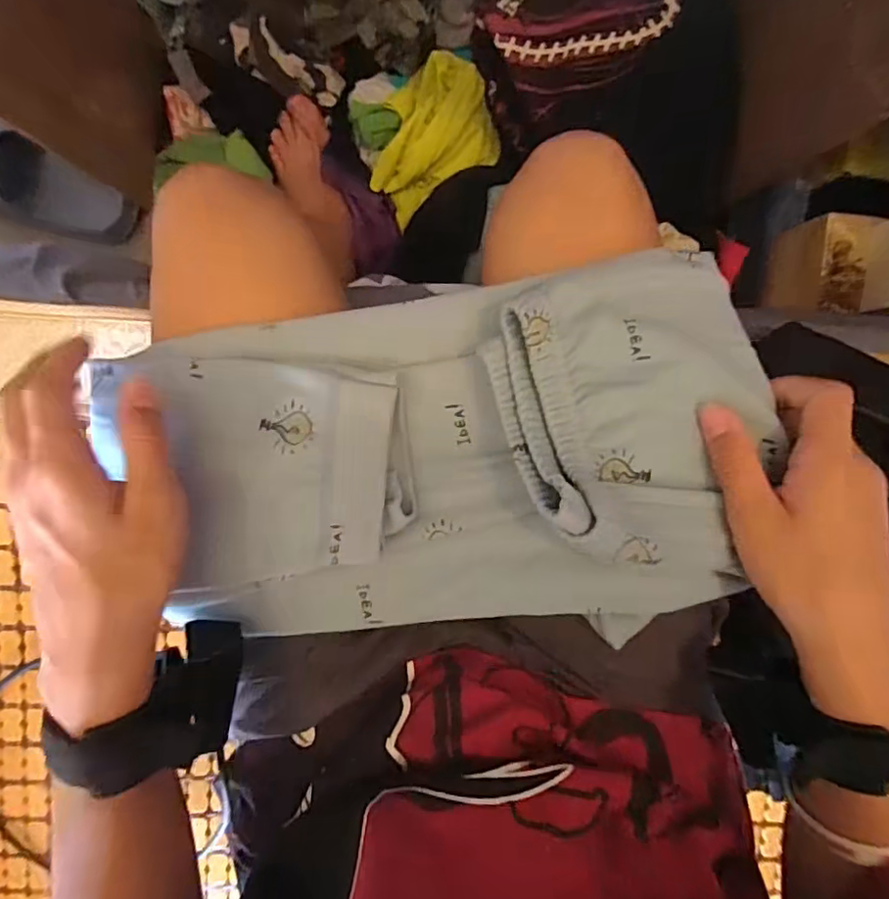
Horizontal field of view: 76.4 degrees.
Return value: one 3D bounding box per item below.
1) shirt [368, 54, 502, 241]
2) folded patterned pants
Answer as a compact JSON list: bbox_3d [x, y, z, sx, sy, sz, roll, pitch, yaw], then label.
[{"bbox_3d":[-0.010,-0.403,0.752,0.132,0.094,0.196,37,95,-6],"label":"shirt"},{"bbox_3d":[0.000,0.010,0.309,0.354,0.073,0.192,-8,98,-1],"label":"folded patterned pants"}]

